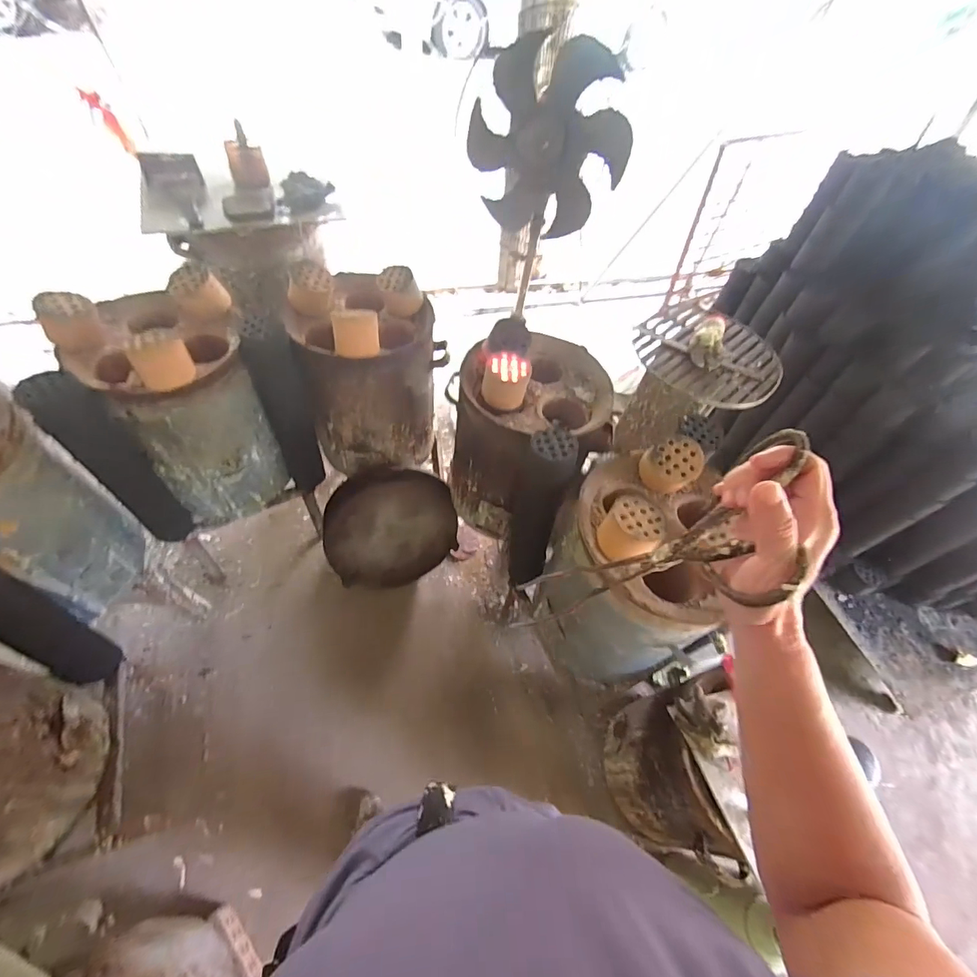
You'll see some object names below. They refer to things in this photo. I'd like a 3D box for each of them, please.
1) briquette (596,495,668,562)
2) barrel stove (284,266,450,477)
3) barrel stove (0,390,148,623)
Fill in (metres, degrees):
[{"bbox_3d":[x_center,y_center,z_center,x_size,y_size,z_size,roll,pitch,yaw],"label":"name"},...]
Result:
[{"bbox_3d":[0.256,0.077,0.786,0.104,0.068,0.111,32,57,14],"label":"briquette"},{"bbox_3d":[-0.317,-0.313,1.232,0.370,0.473,0.323,-8,57,-13],"label":"barrel stove"},{"bbox_3d":[-1.012,0.044,0.903,0.312,0.479,0.340,5,55,-4],"label":"barrel stove"}]

